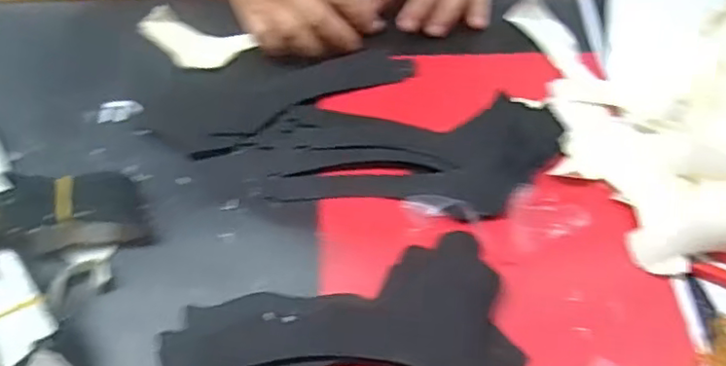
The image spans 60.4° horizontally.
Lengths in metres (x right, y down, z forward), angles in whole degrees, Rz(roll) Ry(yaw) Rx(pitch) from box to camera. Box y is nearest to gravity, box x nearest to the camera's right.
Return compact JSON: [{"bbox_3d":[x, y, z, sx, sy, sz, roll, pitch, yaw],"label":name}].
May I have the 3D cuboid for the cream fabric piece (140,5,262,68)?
[{"bbox_3d":[-0.133,-0.109,0.489,0.086,0.017,0.044,20,60,10],"label":"cream fabric piece"}]

